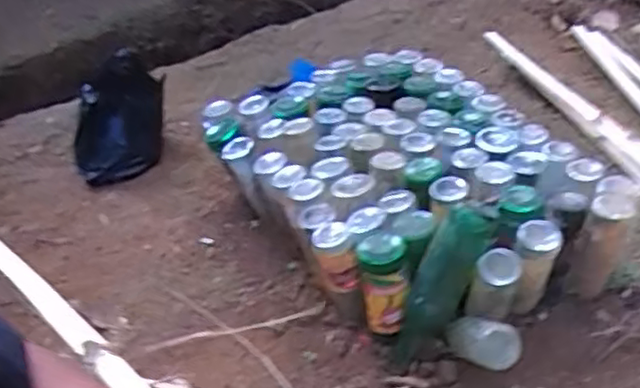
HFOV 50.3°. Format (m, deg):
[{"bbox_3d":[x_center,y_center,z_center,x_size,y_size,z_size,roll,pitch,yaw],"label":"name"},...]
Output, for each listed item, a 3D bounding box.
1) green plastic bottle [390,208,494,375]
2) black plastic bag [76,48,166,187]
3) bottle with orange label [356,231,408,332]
[{"bbox_3d":[0.179,0.138,1.001,0.094,0.258,0.079,0,28,-41],"label":"green plastic bottle"},{"bbox_3d":[-0.481,-0.182,1.623,0.240,0.184,0.258,-19,41,-15],"label":"black plastic bag"},{"bbox_3d":[0.095,0.133,1.011,0.072,0.150,0.065,0,40,8],"label":"bottle with orange label"}]

